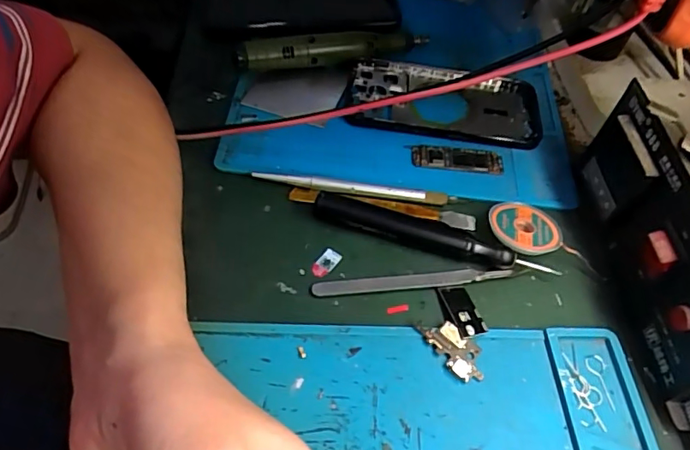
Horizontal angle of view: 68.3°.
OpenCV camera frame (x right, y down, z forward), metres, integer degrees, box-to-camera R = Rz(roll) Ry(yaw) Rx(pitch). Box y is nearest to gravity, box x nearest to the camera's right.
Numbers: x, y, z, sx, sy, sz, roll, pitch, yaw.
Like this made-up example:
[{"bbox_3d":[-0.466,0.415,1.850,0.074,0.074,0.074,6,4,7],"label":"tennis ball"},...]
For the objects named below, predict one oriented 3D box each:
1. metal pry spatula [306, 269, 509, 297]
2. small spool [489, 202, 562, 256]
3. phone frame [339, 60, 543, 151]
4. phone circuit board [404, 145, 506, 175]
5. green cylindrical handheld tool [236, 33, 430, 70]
[{"bbox_3d":[0.040,0.033,0.297,0.117,0.005,0.010,-3,53,-8],"label":"metal pry spatula"},{"bbox_3d":[0.112,0.001,0.318,0.044,0.011,0.041,3,53,-3],"label":"small spool"},{"bbox_3d":[0.073,-0.091,0.380,0.143,0.015,0.068,6,52,-1],"label":"phone frame"},{"bbox_3d":[0.078,-0.047,0.354,0.065,0.004,0.021,6,52,-1],"label":"phone circuit board"},{"bbox_3d":[-0.008,-0.139,0.401,0.151,0.023,0.023,-8,54,-12],"label":"green cylindrical handheld tool"}]

